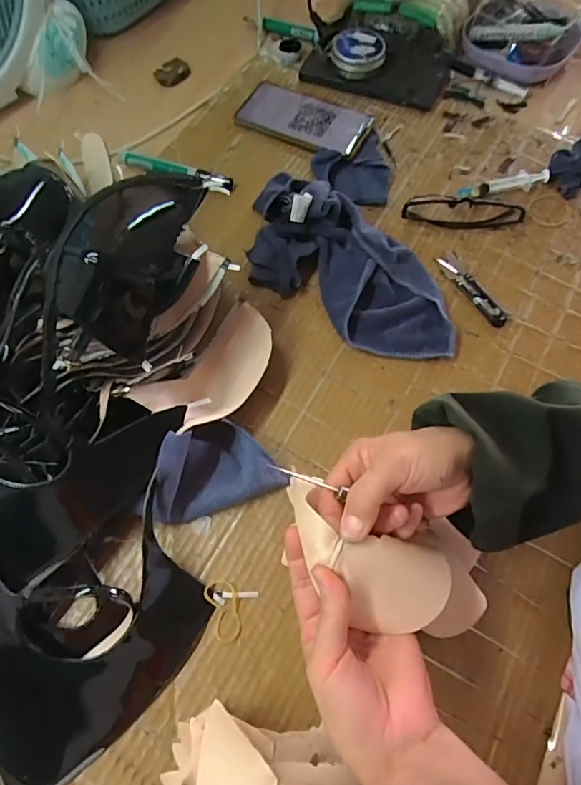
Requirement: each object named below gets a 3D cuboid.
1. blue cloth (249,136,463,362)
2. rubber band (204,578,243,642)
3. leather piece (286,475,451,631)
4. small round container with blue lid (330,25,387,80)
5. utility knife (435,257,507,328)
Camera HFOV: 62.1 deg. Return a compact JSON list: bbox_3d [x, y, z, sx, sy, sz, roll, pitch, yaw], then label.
[{"bbox_3d":[0.049,-0.161,0.506,0.179,0.053,0.278,-11,67,-3],"label":"blue cloth"},{"bbox_3d":[-0.053,0.174,0.387,0.023,0.011,0.048,-17,67,-6],"label":"rubber band"},{"bbox_3d":[0.045,0.107,0.307,0.123,0.018,0.060,34,70,-7],"label":"leather piece"},{"bbox_3d":[0.088,-0.431,0.620,0.067,0.034,0.060,-5,67,-1],"label":"small round container with blue lid"},{"bbox_3d":[0.192,-0.109,0.506,0.022,0.009,0.097,-29,69,-11],"label":"utility knife"}]

